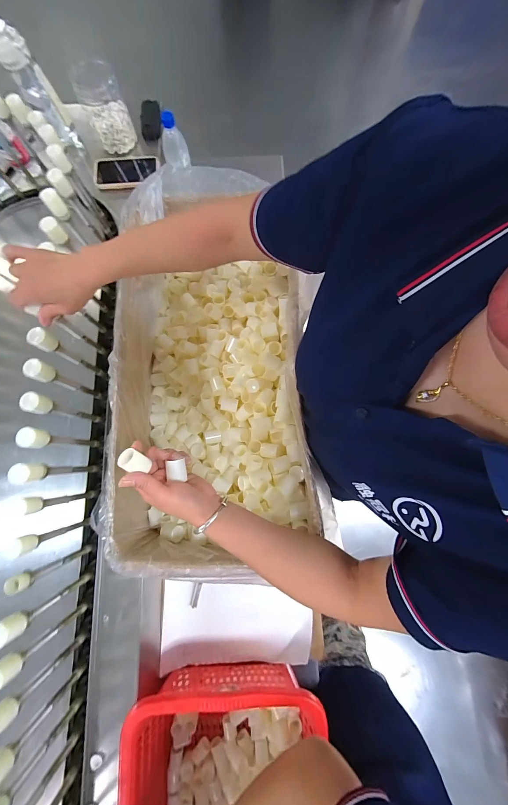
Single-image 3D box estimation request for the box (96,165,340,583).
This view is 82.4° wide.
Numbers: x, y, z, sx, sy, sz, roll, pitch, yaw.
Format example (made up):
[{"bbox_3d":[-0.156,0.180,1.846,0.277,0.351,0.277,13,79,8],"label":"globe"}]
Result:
[{"bbox_3d":[-0.066,-0.040,0.557,0.324,0.182,0.614,-2,78,-1],"label":"box"}]

